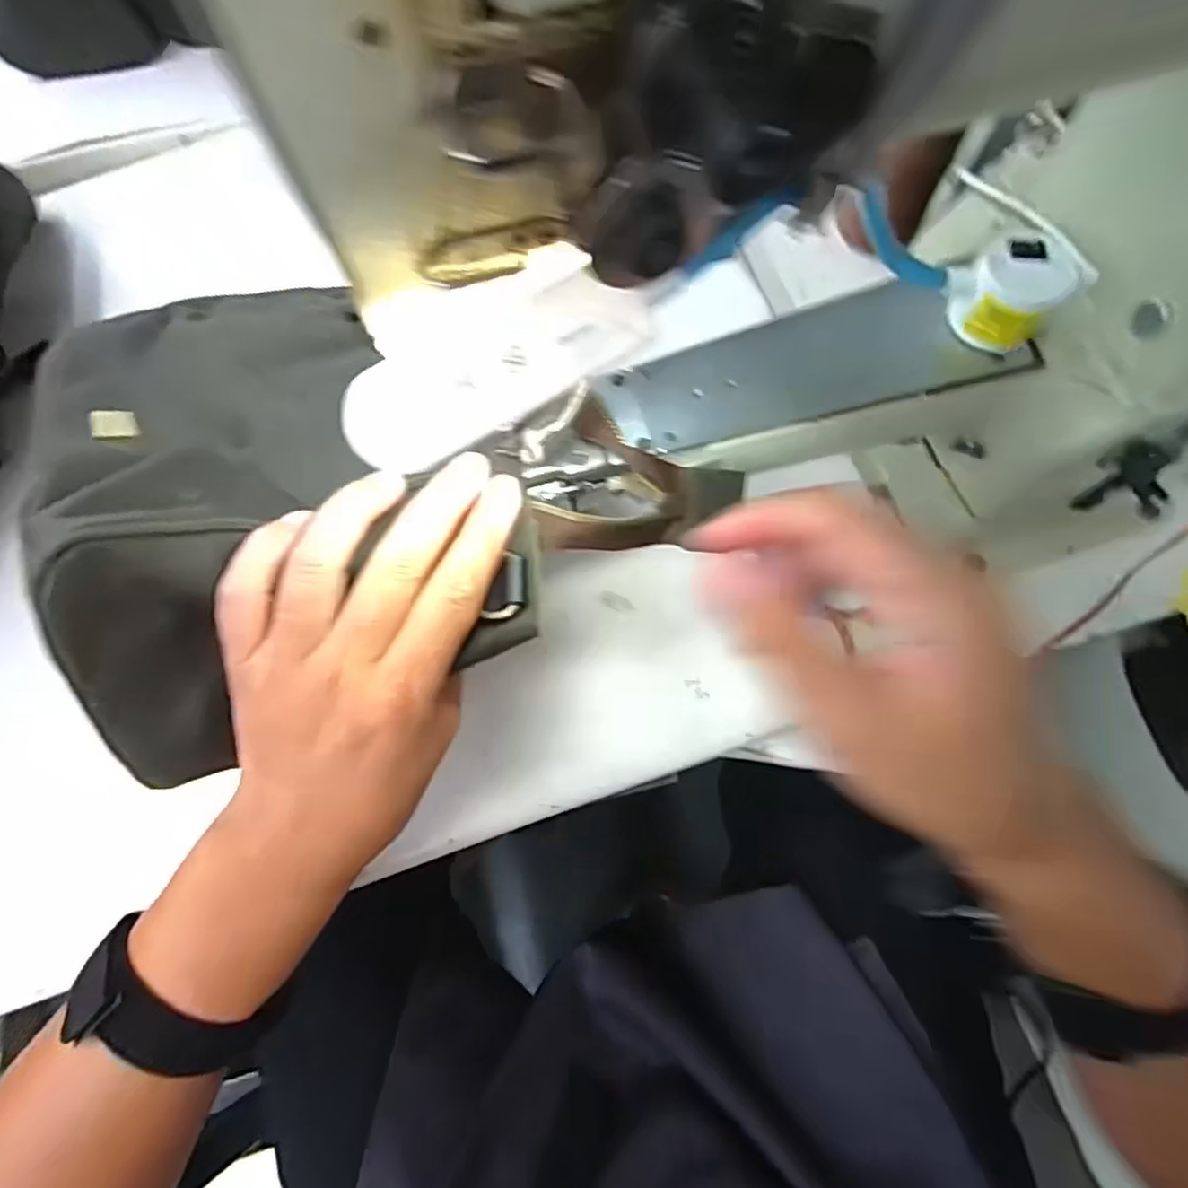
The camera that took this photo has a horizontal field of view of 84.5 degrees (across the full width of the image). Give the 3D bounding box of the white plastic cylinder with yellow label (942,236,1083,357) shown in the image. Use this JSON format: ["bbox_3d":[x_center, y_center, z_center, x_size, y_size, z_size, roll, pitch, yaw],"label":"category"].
[{"bbox_3d":[0.171,-0.125,0.272,0.037,0.032,0.039,-1,71,2],"label":"white plastic cylinder with yellow label"}]

